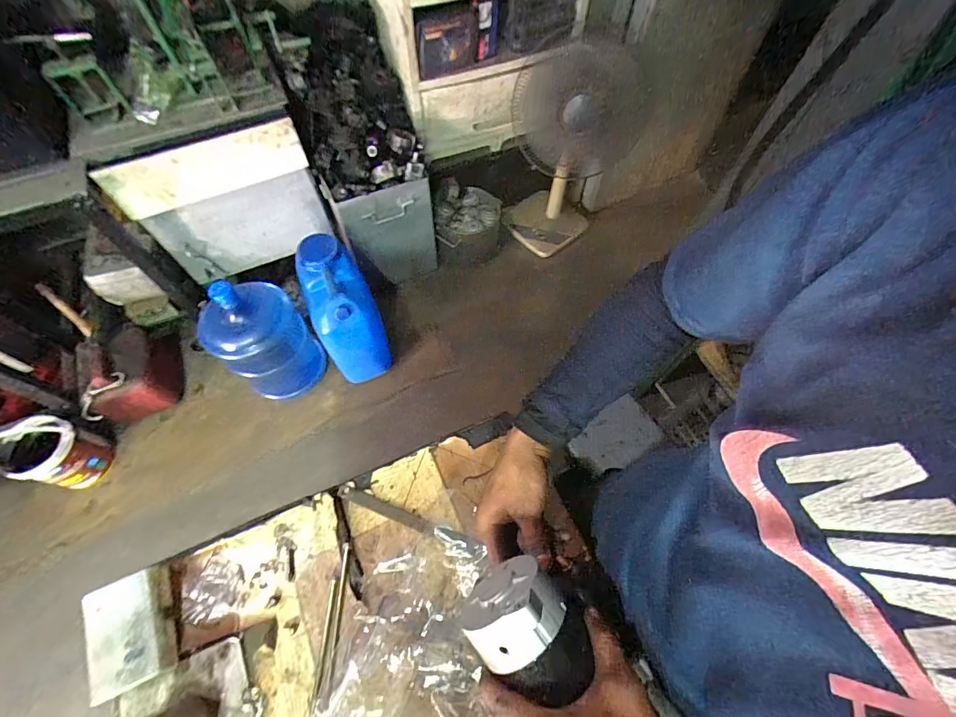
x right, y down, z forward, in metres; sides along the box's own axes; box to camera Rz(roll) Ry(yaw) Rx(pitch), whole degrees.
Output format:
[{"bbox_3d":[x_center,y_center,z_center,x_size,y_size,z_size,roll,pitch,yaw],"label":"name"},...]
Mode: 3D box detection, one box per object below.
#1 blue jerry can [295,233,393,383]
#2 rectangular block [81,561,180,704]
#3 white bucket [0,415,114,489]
[{"bbox_3d":[-0.433,-0.154,1.361,0.186,0.373,0.320,-21,65,-12],"label":"blue jerry can"},{"bbox_3d":[-0.345,0.270,0.415,0.062,0.028,0.099,-22,65,-13],"label":"rectangular block"},{"bbox_3d":[-1.266,0.277,1.238,0.190,0.244,0.167,5,62,1],"label":"white bucket"}]

